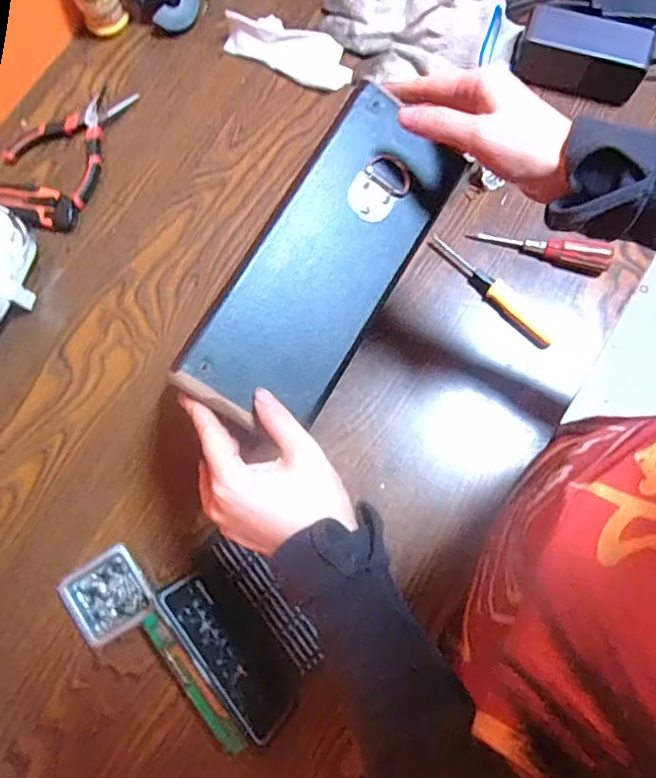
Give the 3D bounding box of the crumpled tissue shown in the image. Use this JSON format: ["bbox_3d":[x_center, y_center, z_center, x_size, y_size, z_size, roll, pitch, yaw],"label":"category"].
[{"bbox_3d":[-0.040,-0.375,0.604,0.140,0.031,0.053,25,79,6],"label":"crumpled tissue"}]

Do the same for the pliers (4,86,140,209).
[{"bbox_3d":[-0.281,-0.275,0.599,0.098,0.015,0.144,18,79,5],"label":"pliers"}]

